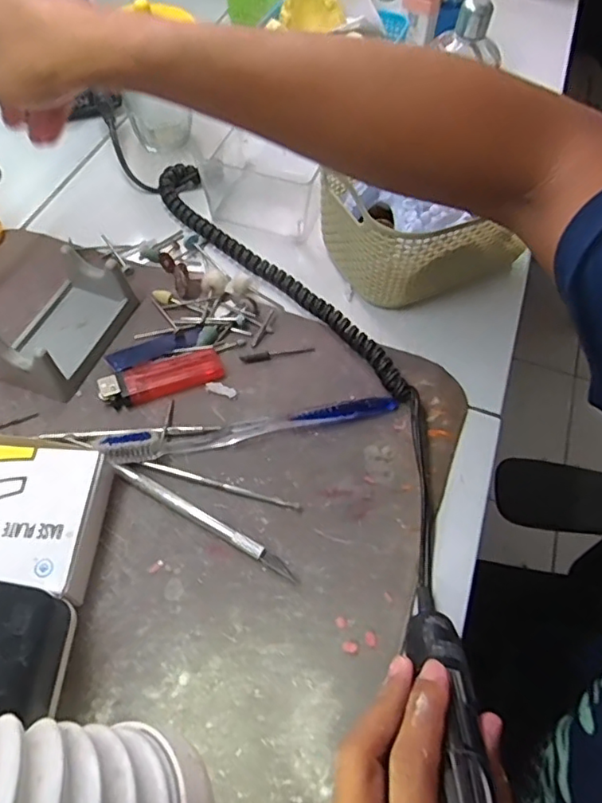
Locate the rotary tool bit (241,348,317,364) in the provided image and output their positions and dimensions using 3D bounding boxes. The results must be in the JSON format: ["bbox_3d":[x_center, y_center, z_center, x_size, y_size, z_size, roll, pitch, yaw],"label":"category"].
[{"bbox_3d":[-0.016,-0.034,0.396,0.052,0.004,0.006,-12,61,-10],"label":"rotary tool bit"}]

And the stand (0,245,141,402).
[{"bbox_3d":[-0.160,-0.056,0.382,0.058,0.037,0.098,22,59,10],"label":"stand"}]

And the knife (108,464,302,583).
[{"bbox_3d":[-0.057,0.067,0.326,0.125,0.007,0.008,28,60,14],"label":"knife"}]

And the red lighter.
[{"bbox_3d":[-0.093,-0.018,0.377,0.079,0.011,0.028,-17,60,-14],"label":"red lighter"}]

